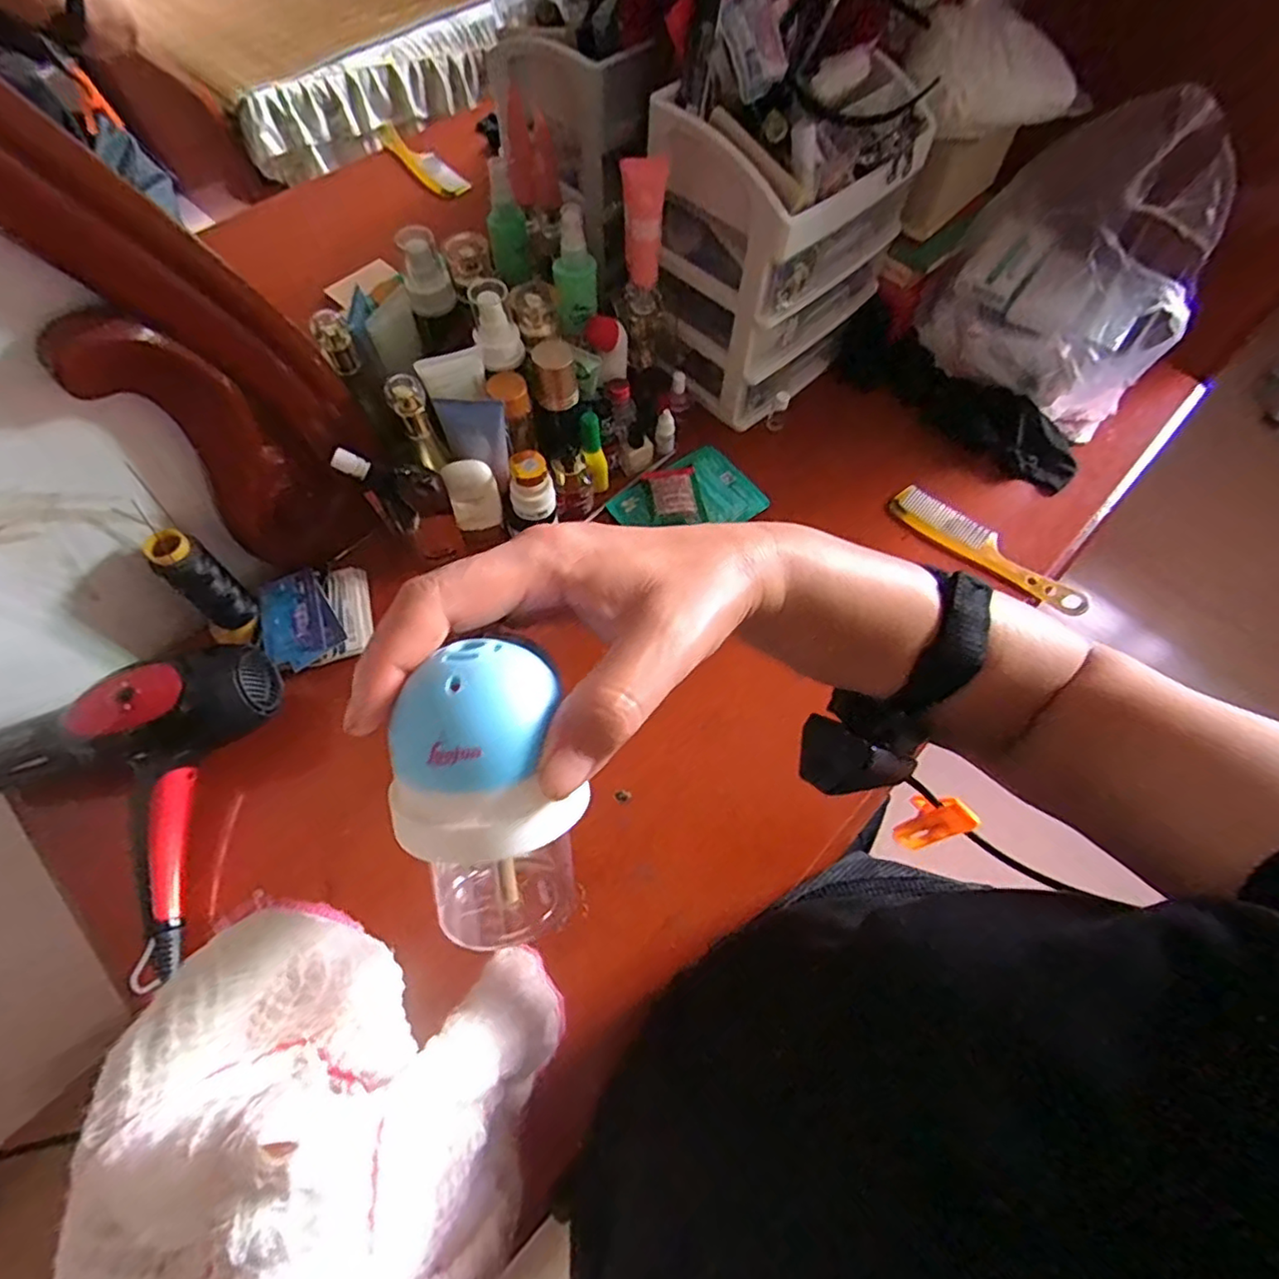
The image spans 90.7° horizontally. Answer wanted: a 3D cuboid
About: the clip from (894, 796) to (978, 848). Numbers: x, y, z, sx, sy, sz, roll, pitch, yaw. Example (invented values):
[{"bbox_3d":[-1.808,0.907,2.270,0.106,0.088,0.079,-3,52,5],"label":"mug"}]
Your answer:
[{"bbox_3d":[0.174,0.110,0.383,0.011,0.056,0.028,-12,62,-36],"label":"clip"}]

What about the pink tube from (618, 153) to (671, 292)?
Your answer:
[{"bbox_3d":[0.004,-0.368,0.554,0.024,0.101,0.043,-19,66,-10],"label":"pink tube"}]

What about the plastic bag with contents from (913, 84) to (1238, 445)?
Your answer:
[{"bbox_3d":[0.461,-0.384,0.672,0.179,0.236,0.245,-37,70,-17],"label":"plastic bag with contents"}]

